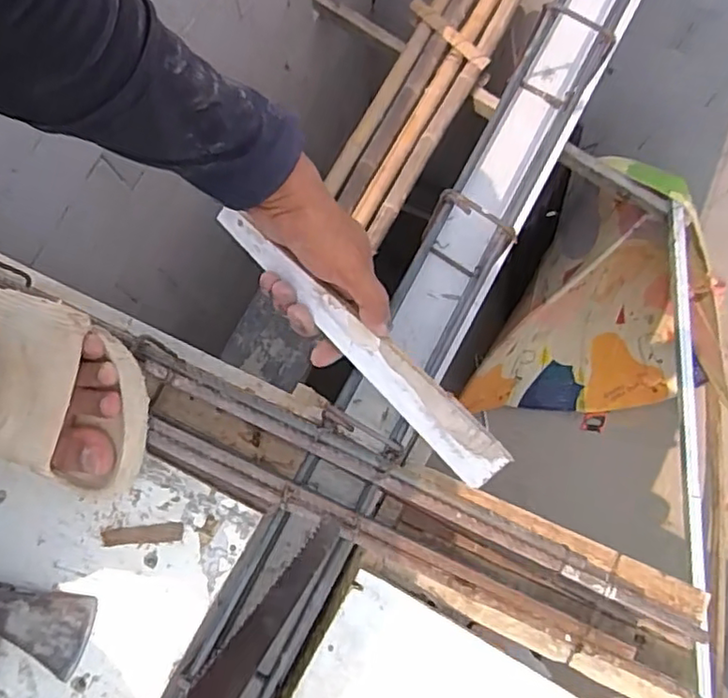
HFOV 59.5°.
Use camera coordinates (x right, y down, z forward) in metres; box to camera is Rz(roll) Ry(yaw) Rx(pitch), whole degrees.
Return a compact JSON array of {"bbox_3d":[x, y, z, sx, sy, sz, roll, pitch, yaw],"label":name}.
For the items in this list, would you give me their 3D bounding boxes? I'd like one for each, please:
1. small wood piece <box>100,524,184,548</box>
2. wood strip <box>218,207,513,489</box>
[{"bbox_3d":[-0.171,0.144,0.491,0.062,0.005,0.014,-4,79,0],"label":"small wood piece"},{"bbox_3d":[-0.006,-0.006,0.490,0.284,0.022,0.036,44,82,6],"label":"wood strip"}]

